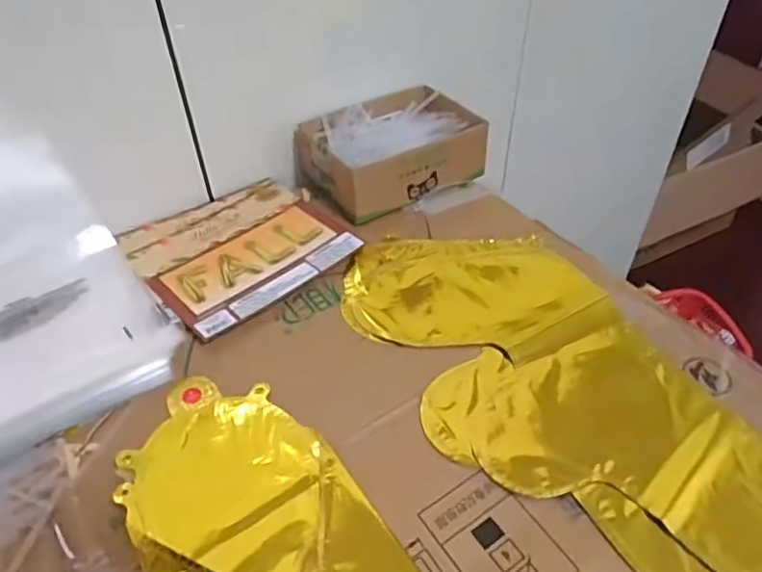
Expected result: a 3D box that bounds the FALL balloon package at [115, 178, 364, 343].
[{"bbox_3d":[-0.150,-0.045,0.615,0.193,0.010,0.194,-33,53,-29],"label":"FALL balloon package"}]

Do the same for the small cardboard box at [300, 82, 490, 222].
[{"bbox_3d":[0.012,-0.160,0.687,0.189,0.068,0.131,-22,48,-21],"label":"small cardboard box"}]

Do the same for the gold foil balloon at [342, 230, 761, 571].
[{"bbox_3d":[0.146,0.080,0.471,0.211,0.016,0.440,-21,48,-20],"label":"gold foil balloon"}]

